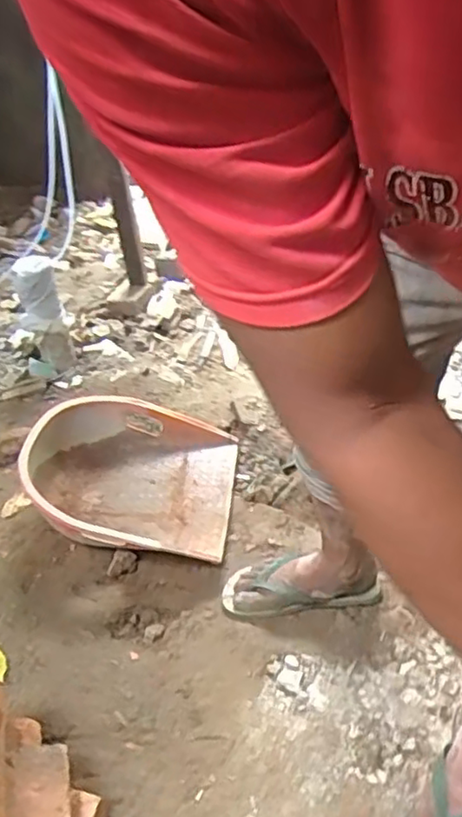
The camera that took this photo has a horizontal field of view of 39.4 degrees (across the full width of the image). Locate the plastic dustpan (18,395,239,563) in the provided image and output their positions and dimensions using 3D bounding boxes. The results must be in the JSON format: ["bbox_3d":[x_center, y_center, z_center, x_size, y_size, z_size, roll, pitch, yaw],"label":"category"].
[{"bbox_3d":[-0.201,0.102,1.342,0.386,0.174,0.461,-1,36,8],"label":"plastic dustpan"}]

